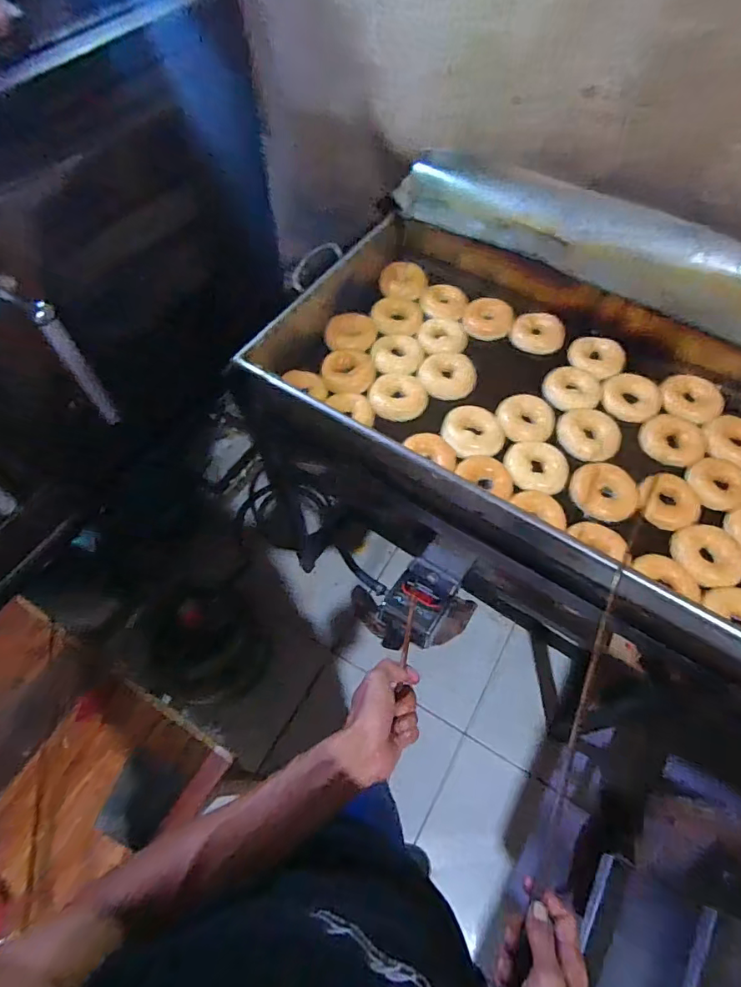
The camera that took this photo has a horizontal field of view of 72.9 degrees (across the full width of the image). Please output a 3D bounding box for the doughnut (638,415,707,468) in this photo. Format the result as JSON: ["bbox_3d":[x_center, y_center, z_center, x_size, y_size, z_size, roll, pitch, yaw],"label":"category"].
[{"bbox_3d":[0.479,-0.084,0.797,0.092,0.027,0.080,34,63,16],"label":"doughnut"}]

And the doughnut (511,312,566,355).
[{"bbox_3d":[0.303,-0.290,0.903,0.091,0.025,0.083,21,60,9],"label":"doughnut"}]

